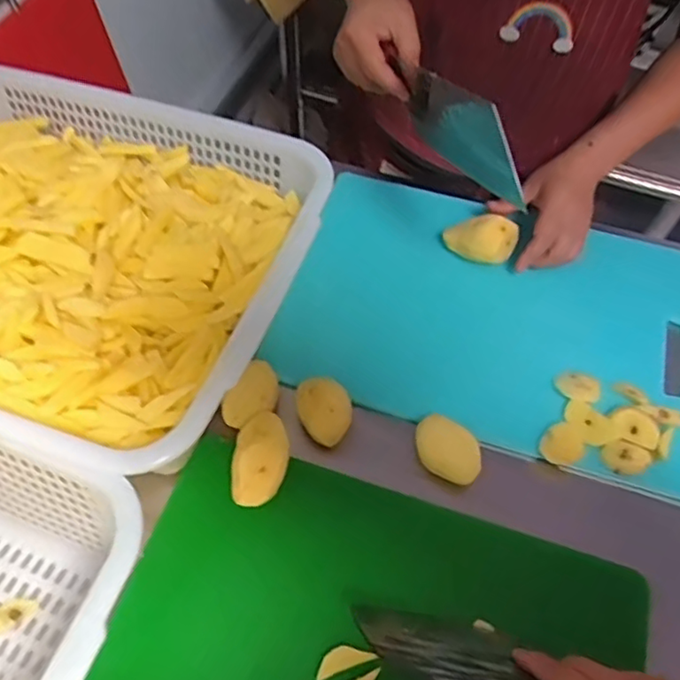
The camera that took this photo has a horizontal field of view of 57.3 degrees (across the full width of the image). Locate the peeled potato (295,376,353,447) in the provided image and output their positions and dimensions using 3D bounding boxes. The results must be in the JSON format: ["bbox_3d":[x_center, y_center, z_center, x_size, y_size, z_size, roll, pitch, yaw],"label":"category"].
[{"bbox_3d":[-0.014,0.075,0.605,0.053,0.057,0.058,-6,58,-5],"label":"peeled potato"}]

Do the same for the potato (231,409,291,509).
[{"bbox_3d":[-0.069,0.106,0.550,0.044,0.041,0.078,6,58,3],"label":"potato"}]

